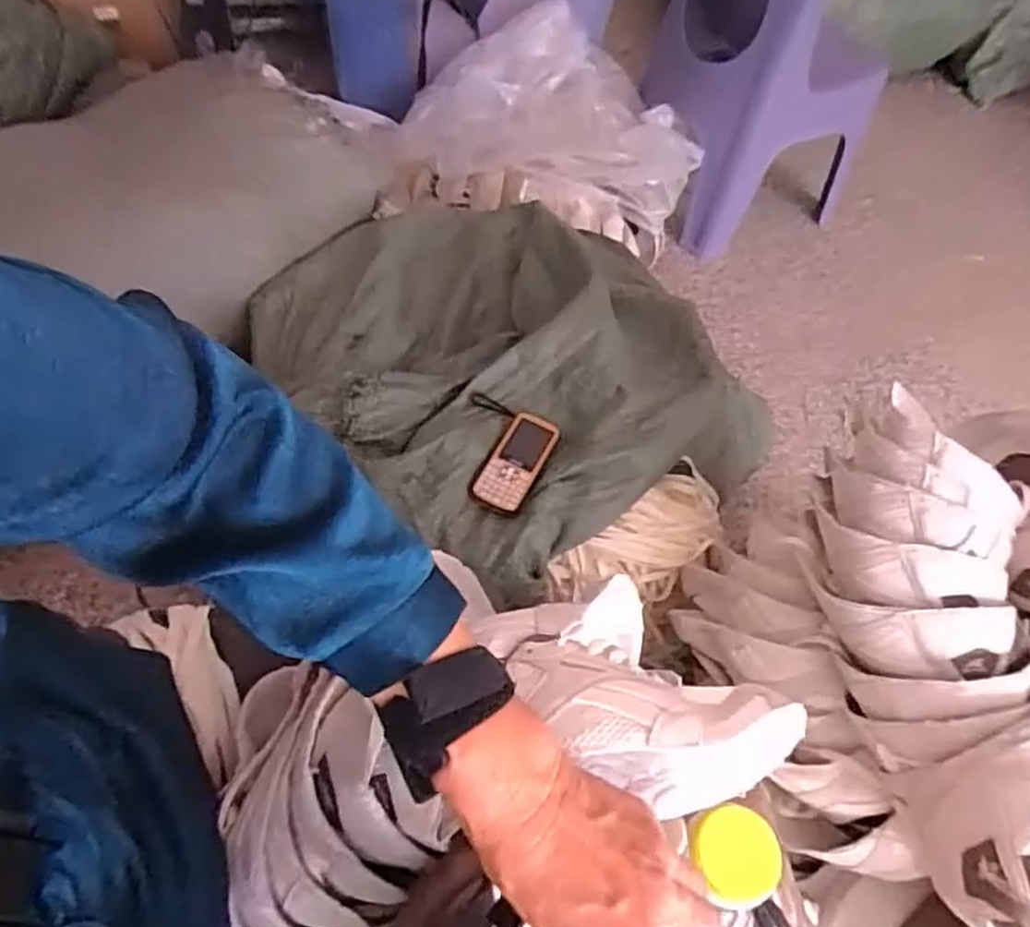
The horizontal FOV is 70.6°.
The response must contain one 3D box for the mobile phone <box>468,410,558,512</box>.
[{"bbox_3d":[0.001,-0.002,0.809,0.058,0.021,0.123,27,56,11],"label":"mobile phone"}]

